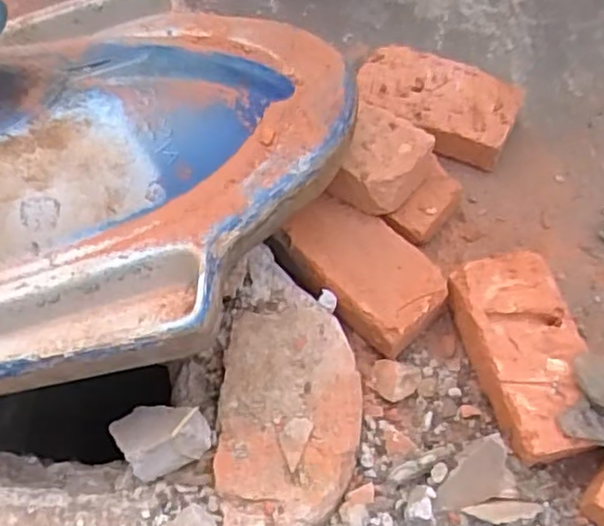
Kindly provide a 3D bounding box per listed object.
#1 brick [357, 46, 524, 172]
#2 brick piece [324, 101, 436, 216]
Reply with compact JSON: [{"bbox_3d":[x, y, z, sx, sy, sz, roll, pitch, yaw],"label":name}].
[{"bbox_3d":[0.128,-0.151,0.650,0.154,0.056,0.088,24,64,16],"label":"brick"},{"bbox_3d":[0.071,-0.085,0.567,0.064,0.045,0.086,20,63,14],"label":"brick piece"}]

